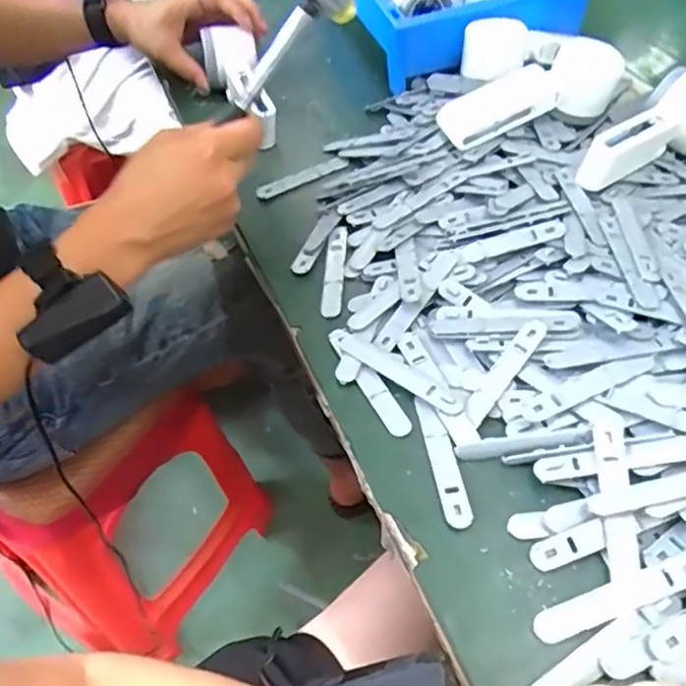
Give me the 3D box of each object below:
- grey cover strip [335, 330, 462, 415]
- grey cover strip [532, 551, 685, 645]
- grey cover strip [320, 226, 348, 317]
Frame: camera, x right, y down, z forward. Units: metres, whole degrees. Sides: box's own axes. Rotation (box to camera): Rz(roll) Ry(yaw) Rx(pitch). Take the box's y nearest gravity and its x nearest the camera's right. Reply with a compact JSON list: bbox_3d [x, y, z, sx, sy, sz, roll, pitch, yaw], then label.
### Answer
[{"bbox_3d":[0.035,0.017,0.415,0.103,0.010,0.017,33,60,26],"label":"grey cover strip"},{"bbox_3d":[0.144,0.130,0.318,0.096,0.004,0.016,-22,54,-3],"label":"grey cover strip"},{"bbox_3d":[-0.007,-0.058,0.492,0.015,0.004,0.095,2,51,5],"label":"grey cover strip"}]

